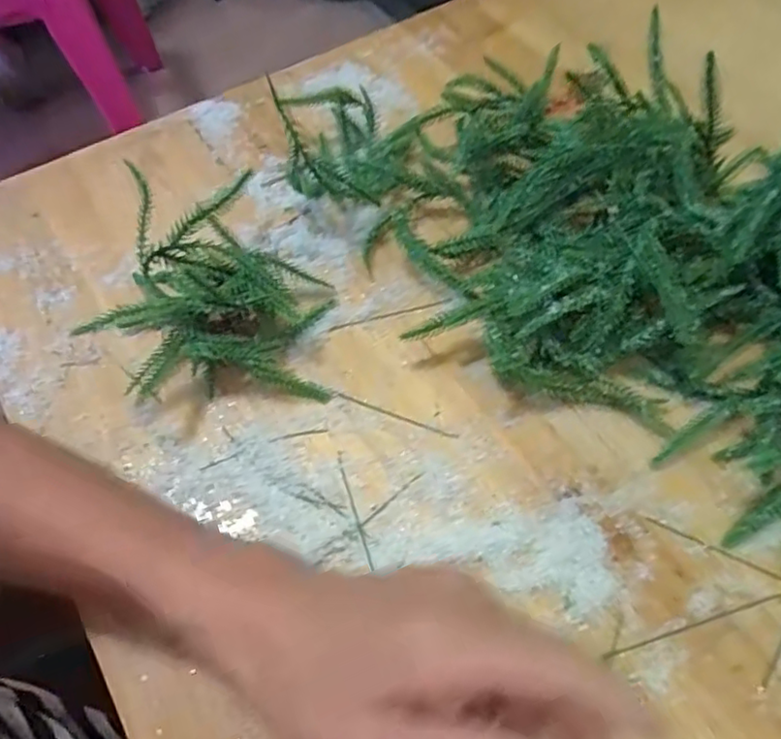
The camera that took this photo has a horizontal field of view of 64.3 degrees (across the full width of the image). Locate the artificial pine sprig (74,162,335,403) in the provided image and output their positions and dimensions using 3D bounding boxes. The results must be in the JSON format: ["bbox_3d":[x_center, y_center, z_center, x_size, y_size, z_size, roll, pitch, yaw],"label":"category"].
[{"bbox_3d":[-0.103,-0.060,0.381,0.128,0.062,0.143,0,60,1],"label":"artificial pine sprig"}]

